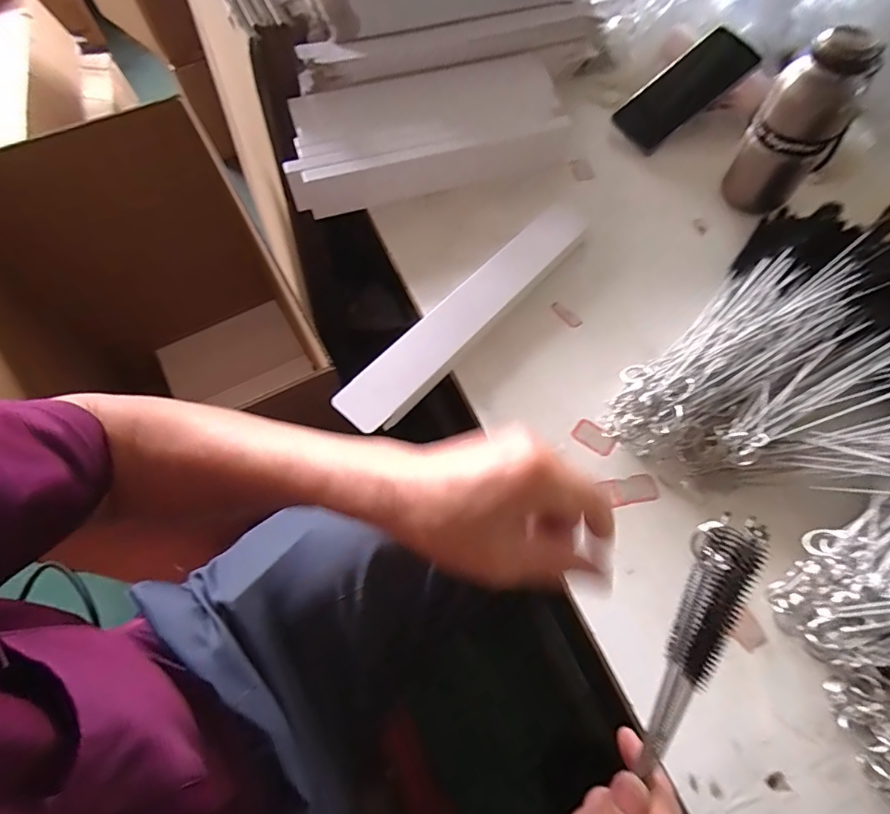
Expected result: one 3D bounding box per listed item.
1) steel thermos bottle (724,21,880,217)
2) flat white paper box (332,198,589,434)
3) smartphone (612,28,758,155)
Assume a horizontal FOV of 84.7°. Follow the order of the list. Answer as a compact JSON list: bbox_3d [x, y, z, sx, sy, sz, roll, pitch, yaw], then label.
[{"bbox_3d":[0.358,-0.284,0.495,0.079,0.163,0.066,38,69,17],"label":"steel thermos bottle"},{"bbox_3d":[0.028,-0.099,0.485,0.056,0.013,0.332,41,72,11],"label":"flat white paper box"},{"bbox_3d":[0.292,-0.388,0.598,0.159,0.009,0.073,-36,82,13],"label":"smartphone"}]

